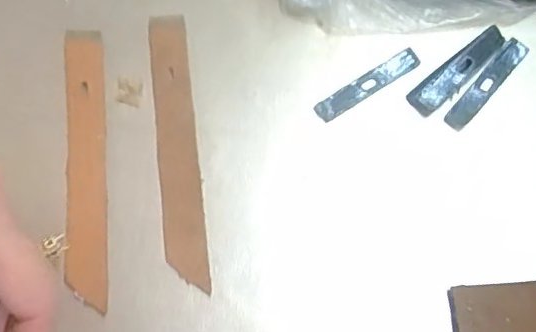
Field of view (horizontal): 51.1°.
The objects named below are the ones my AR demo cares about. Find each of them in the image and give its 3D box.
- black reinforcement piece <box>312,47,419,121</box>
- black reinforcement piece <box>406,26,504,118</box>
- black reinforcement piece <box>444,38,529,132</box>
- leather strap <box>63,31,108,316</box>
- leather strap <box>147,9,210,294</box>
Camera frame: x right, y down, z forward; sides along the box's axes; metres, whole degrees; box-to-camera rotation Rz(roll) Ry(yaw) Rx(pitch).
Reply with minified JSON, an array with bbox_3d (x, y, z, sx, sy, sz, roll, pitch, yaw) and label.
[{"bbox_3d":[0.045,-0.037,0.252,0.053,0.004,0.010,-31,74,-10],"label":"black reinforcement piece"},{"bbox_3d":[0.086,-0.043,0.251,0.053,0.008,0.013,-38,75,-12],"label":"black reinforcement piece"},{"bbox_3d":[0.098,-0.037,0.251,0.010,0.004,0.051,40,76,13],"label":"black reinforcement piece"},{"bbox_3d":[-0.079,-0.003,0.242,0.017,0.004,0.125,-6,71,-2],"label":"leather strap"},{"bbox_3d":[-0.040,-0.010,0.244,0.017,0.004,0.125,-7,71,-2],"label":"leather strap"}]

